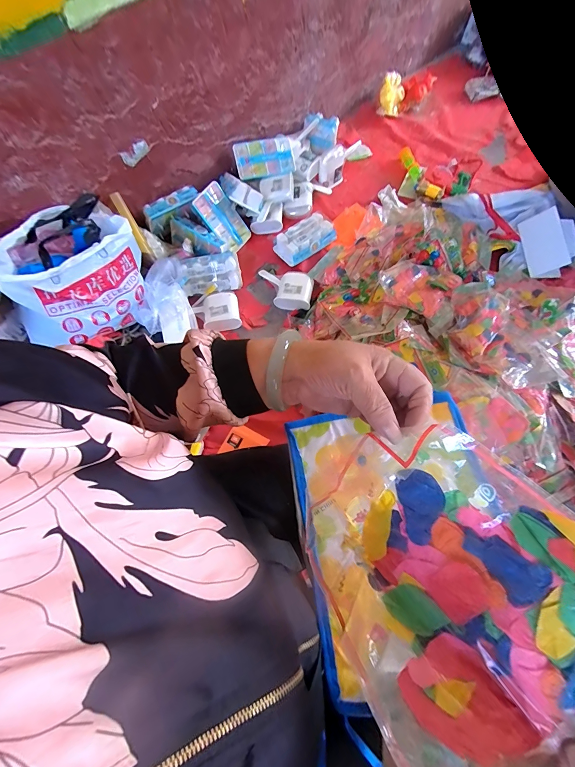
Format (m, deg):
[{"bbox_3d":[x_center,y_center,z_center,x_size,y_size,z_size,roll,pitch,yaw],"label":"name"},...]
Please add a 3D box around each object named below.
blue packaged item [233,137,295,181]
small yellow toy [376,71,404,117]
[{"bbox_3d":[-0.071,-0.701,1.003,0.180,0.029,0.102,-13,112,-6],"label":"blue packaged item"},{"bbox_3d":[0.393,-1.086,1.224,0.078,0.112,0.123,24,71,12],"label":"small yellow toy"}]

